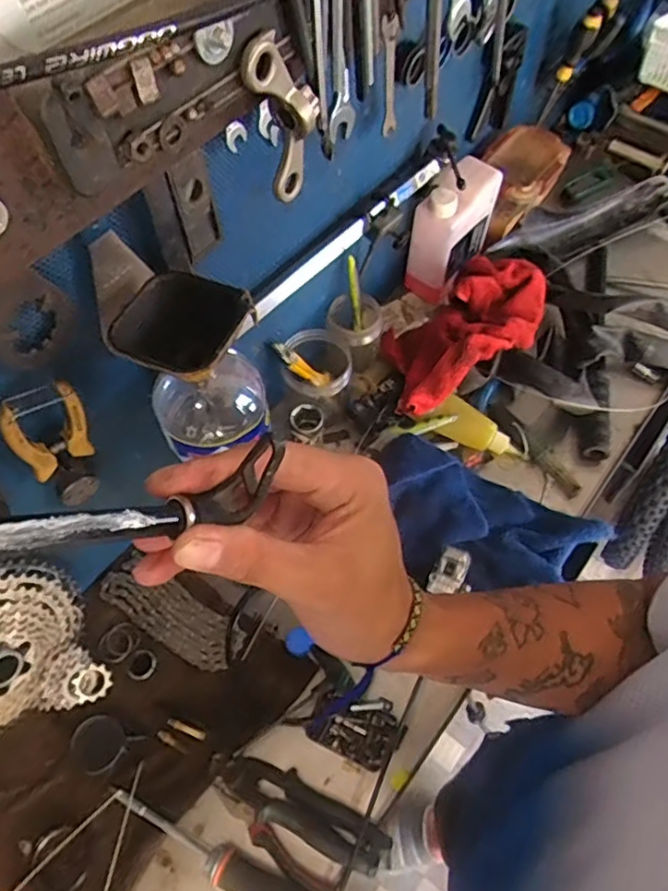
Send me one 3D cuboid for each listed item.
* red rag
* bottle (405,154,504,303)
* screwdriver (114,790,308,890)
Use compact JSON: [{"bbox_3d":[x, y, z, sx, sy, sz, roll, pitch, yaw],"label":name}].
[{"bbox_3d":[0.172,-0.166,0.815,0.281,0.072,0.163,-32,63,-15],"label":"red rag"},{"bbox_3d":[0.177,-0.321,0.875,0.066,0.173,0.132,35,67,20],"label":"bottle"},{"bbox_3d":[-0.116,0.390,0.567,0.224,0.044,0.038,25,64,16],"label":"screwdriver"}]

